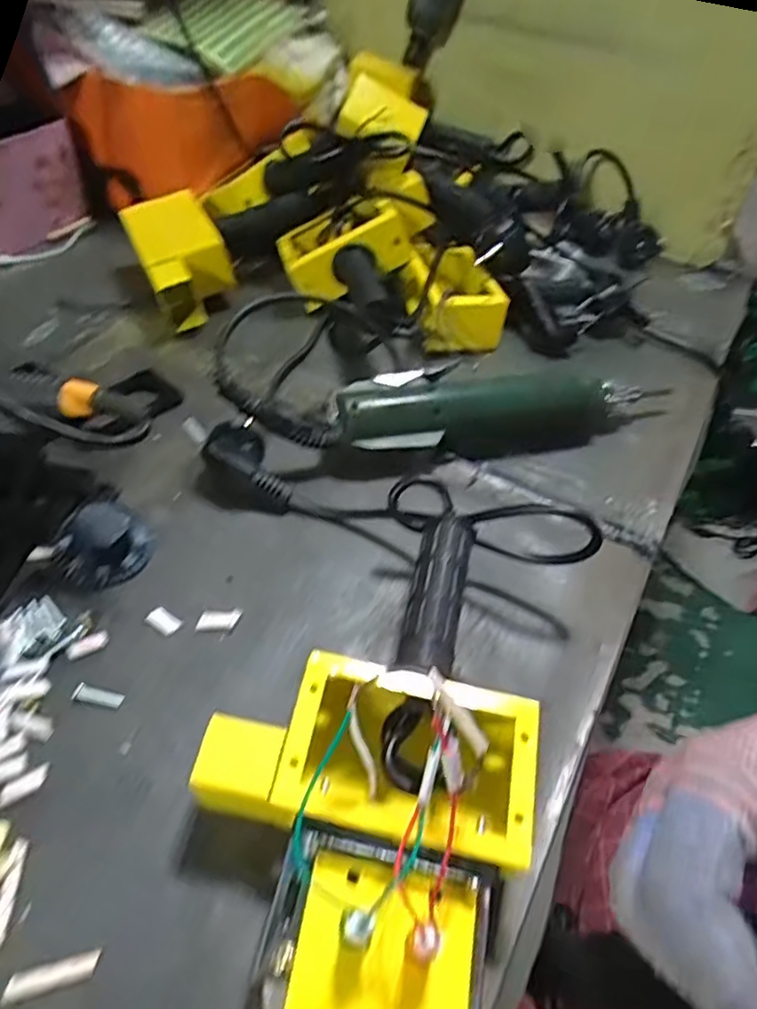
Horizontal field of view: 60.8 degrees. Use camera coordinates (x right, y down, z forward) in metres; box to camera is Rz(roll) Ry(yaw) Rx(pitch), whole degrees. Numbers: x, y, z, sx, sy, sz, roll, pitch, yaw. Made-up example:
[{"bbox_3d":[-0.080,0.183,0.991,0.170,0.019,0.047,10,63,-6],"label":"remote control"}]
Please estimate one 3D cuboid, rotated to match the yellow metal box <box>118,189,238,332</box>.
[{"bbox_3d":[-0.161,-0.198,0.524,0.063,0.057,0.121,-18,52,-22],"label":"yellow metal box"}]

